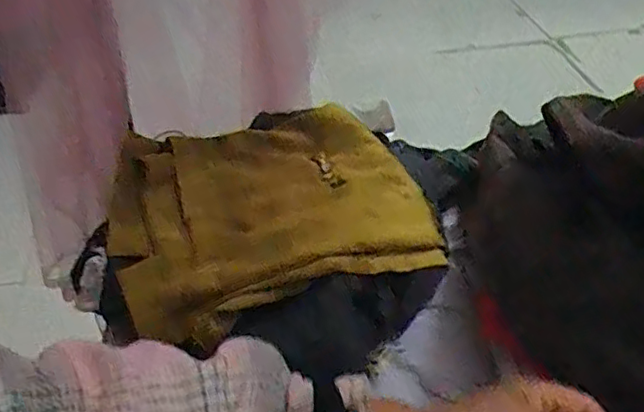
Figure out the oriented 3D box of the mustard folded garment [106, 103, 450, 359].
[{"bbox_3d":[-0.061,0.011,0.631,0.298,0.076,0.271,-12,42,-14],"label":"mustard folded garment"}]

